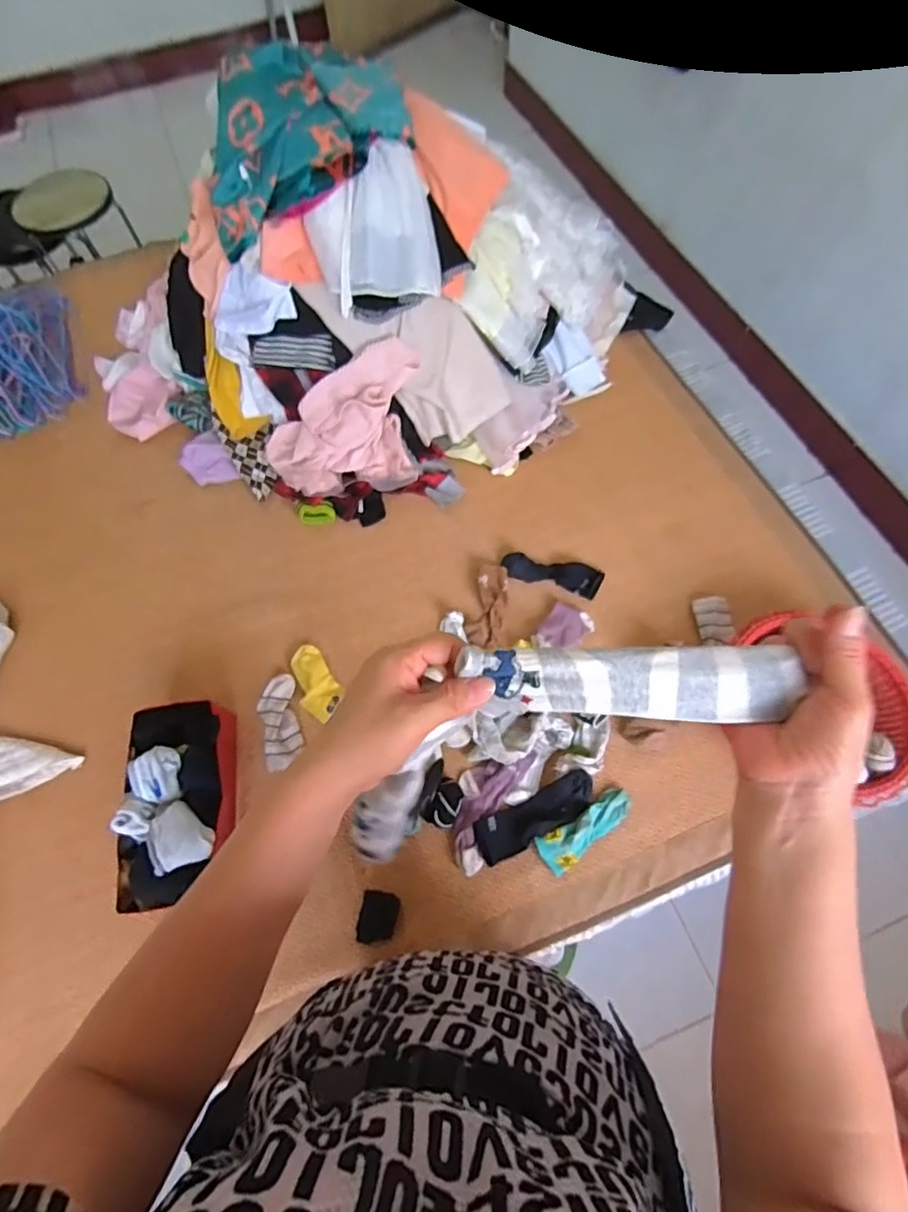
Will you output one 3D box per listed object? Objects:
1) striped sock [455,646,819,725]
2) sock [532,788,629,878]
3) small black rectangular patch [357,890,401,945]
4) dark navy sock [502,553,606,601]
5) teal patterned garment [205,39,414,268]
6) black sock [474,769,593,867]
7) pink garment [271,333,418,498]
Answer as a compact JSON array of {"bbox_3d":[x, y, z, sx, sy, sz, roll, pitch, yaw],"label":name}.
[{"bbox_3d":[0.108,0.049,0.350,0.201,0.013,0.046,1,99,3],"label":"striped sock"},{"bbox_3d":[0.196,0.328,0.833,0.160,0.021,0.055,-34,69,-13],"label":"sock"},{"bbox_3d":[-0.109,0.447,0.808,0.052,0.019,0.066,11,67,7],"label":"small black rectangular patch"},{"bbox_3d":[0.181,-0.063,1.036,0.180,0.021,0.061,16,67,9],"label":"dark navy sock"},{"bbox_3d":[-0.284,-0.839,1.000,0.394,0.142,0.270,-30,68,-11],"label":"teal patterned garment"},{"bbox_3d":[0.125,0.317,0.852,0.191,0.021,0.062,-26,67,-9],"label":"black sock"},{"bbox_3d":[-0.212,-0.339,1.084,0.307,0.184,0.194,-10,66,-2],"label":"pink garment"}]

